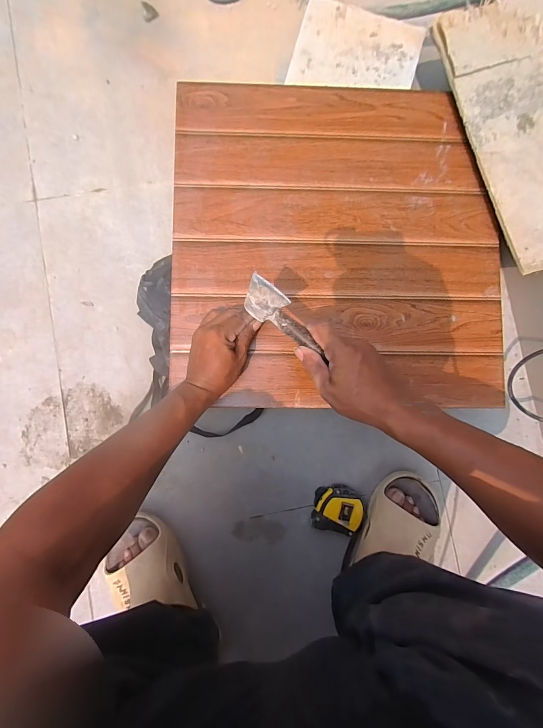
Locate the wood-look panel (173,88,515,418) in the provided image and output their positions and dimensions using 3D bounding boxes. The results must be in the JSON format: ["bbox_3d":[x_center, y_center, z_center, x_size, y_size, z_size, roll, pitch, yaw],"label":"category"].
[{"bbox_3d":[0.099,-0.180,0.484,0.483,0.010,0.481,0,86,-2],"label":"wood-look panel"}]

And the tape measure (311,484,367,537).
[{"bbox_3d":[0.111,0.231,0.521,0.085,0.035,0.068,9,86,-1],"label":"tape measure"}]

